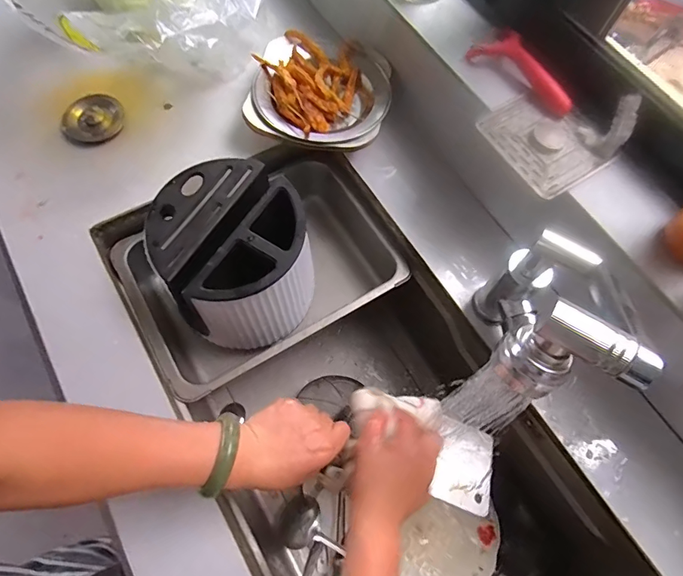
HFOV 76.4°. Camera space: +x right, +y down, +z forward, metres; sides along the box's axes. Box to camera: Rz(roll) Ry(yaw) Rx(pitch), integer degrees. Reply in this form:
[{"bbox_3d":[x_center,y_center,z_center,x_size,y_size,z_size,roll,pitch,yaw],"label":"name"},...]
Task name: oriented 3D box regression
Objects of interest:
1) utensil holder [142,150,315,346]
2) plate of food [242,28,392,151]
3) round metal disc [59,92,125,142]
[{"bbox_3d":[-0.124,-0.036,0.545,0.164,0.159,0.174,-8,68,-6],"label":"utensil holder"},{"bbox_3d":[-0.030,-0.281,0.624,0.189,0.045,0.191,1,68,-3],"label":"plate of food"},{"bbox_3d":[-0.349,-0.239,0.606,0.080,0.019,0.070,-33,73,-15],"label":"round metal disc"}]

